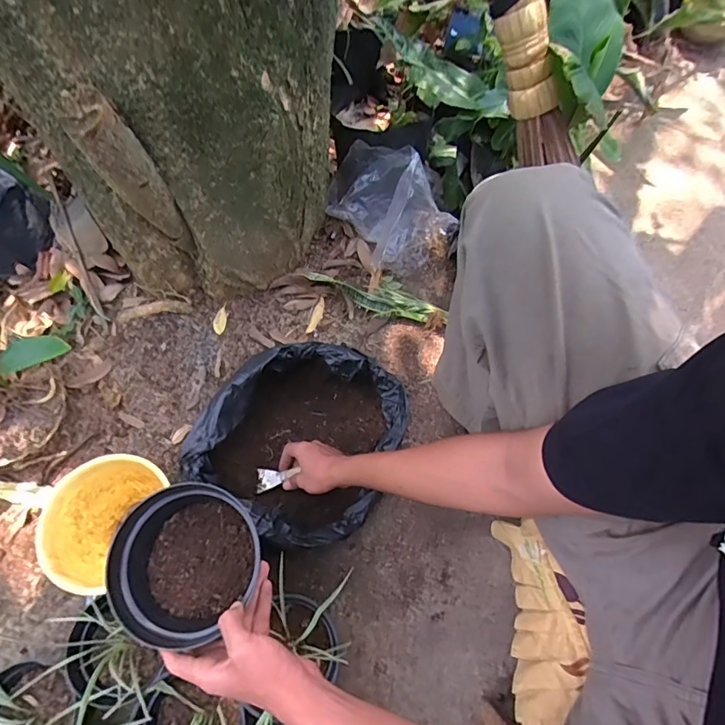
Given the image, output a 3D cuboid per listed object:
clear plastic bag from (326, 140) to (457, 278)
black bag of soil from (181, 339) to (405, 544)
[{"bbox_3d":[0.055,-0.304,0.883,0.185,0.173,0.195,-30,67,-11],"label":"clear plastic bag"},{"bbox_3d":[-0.087,0.116,0.731,0.265,0.148,0.303,24,68,13],"label":"black bag of soil"}]

